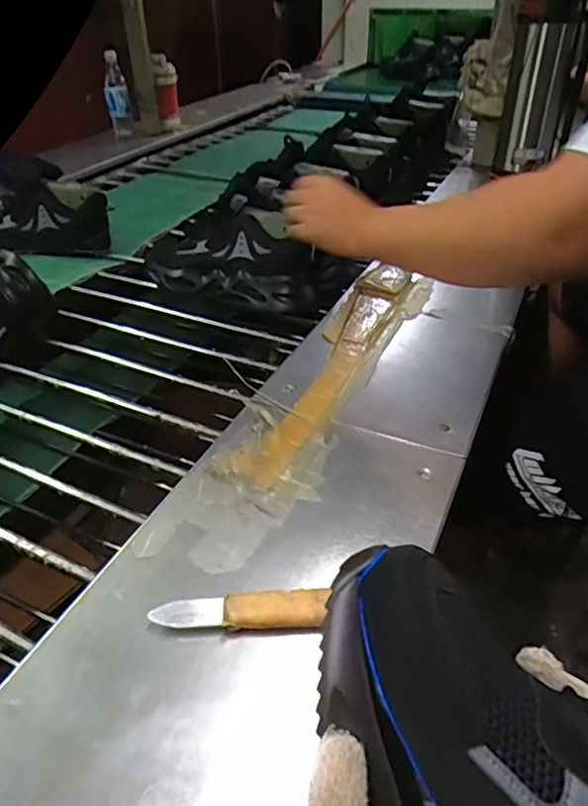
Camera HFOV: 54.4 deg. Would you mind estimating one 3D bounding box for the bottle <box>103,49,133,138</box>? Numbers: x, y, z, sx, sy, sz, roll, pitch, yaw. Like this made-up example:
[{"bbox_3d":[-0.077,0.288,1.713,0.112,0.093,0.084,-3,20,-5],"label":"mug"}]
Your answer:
[{"bbox_3d":[-0.497,-0.855,1.618,0.062,0.231,0.062,-13,38,-13],"label":"bottle"}]

